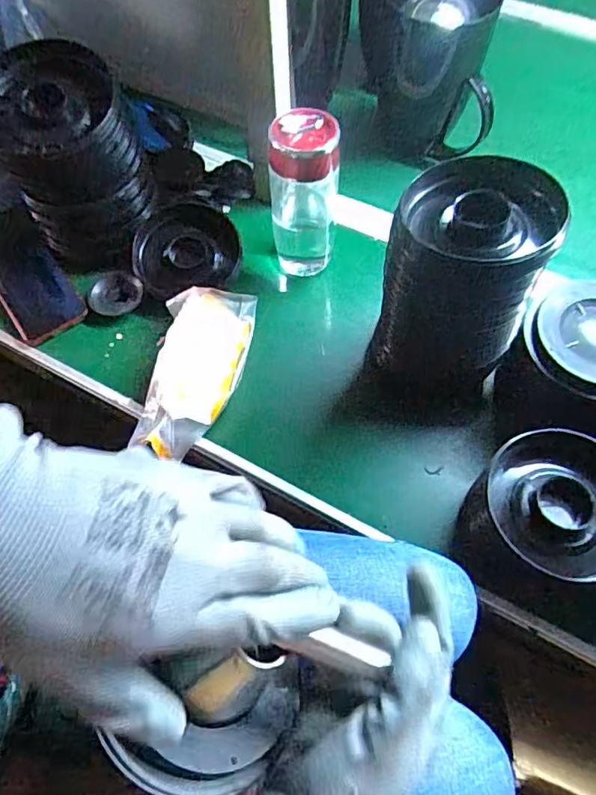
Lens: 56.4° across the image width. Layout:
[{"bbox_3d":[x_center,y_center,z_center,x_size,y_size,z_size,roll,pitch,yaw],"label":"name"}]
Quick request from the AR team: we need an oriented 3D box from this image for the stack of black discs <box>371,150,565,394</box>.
[{"bbox_3d":[0.142,-0.092,0.510,0.122,0.211,0.115,30,65,17],"label":"stack of black discs"}]

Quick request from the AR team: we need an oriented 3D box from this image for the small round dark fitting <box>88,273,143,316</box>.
[{"bbox_3d":[-0.203,-0.116,0.622,0.053,0.017,0.047,10,61,7],"label":"small round dark fitting"}]

